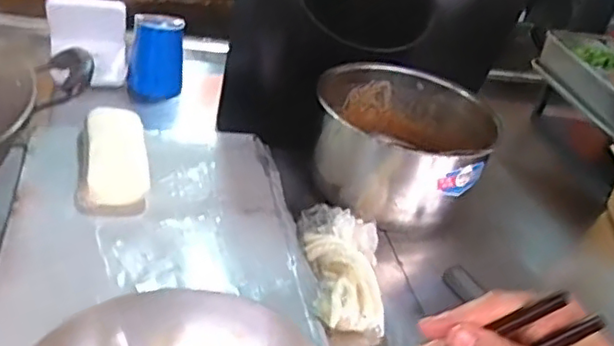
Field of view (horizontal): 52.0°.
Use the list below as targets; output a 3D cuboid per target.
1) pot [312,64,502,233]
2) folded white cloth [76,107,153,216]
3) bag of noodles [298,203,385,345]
[{"bbox_3d":[0.128,-0.044,0.886,0.241,0.126,0.229,6,31,-3],"label":"pot"},{"bbox_3d":[-0.246,-0.019,0.804,0.084,0.032,0.193,-2,45,-16],"label":"folded white cloth"},{"bbox_3d":[0.041,0.108,0.742,0.088,0.066,0.203,5,32,-5],"label":"bag of noodles"}]

